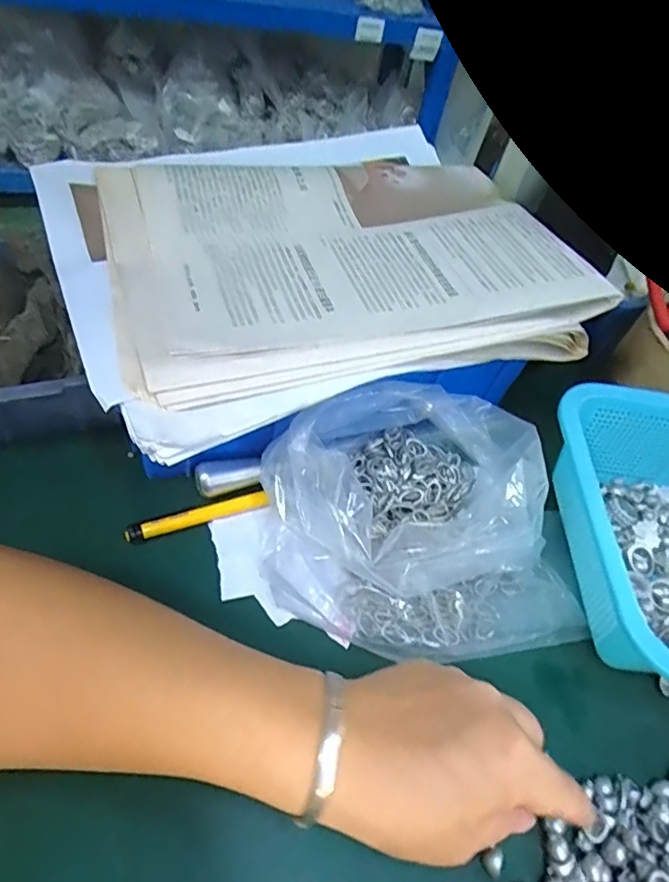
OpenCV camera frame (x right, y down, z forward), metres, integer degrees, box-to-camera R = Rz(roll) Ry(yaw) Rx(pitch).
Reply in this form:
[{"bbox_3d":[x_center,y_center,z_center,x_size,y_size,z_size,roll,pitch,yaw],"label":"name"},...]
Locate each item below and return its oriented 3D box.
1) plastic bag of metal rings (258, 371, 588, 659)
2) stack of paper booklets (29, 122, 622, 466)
[{"bbox_3d":[0.056,0.045,0.325,0.188,0.089,0.145,-2,54,-13],"label":"plastic bag of metal rings"},{"bbox_3d":[-0.013,-0.120,0.348,0.295,0.037,0.238,-18,56,-19],"label":"stack of paper booklets"}]

